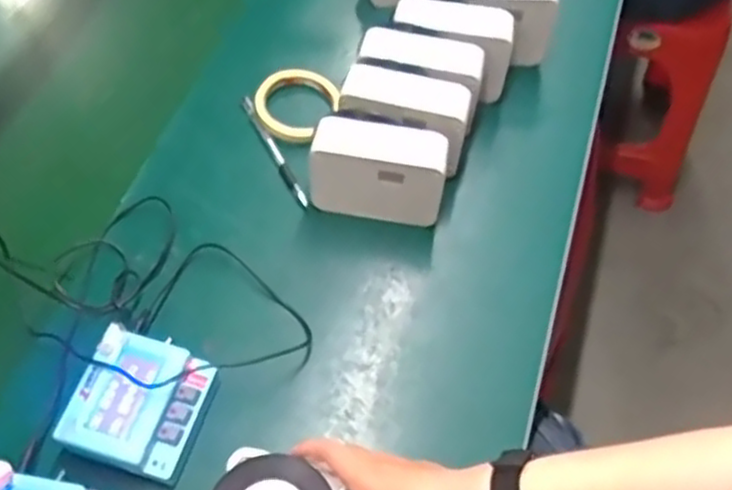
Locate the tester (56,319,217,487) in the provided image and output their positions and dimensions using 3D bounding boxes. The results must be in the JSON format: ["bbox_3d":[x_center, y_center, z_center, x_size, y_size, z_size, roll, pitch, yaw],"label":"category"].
[{"bbox_3d":[-0.188,0.135,0.621,0.100,0.048,0.105,18,61,10],"label":"tester"}]

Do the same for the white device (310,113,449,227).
[{"bbox_3d":[0.011,-0.071,0.716,0.129,0.095,0.054,8,60,3],"label":"white device"}]

